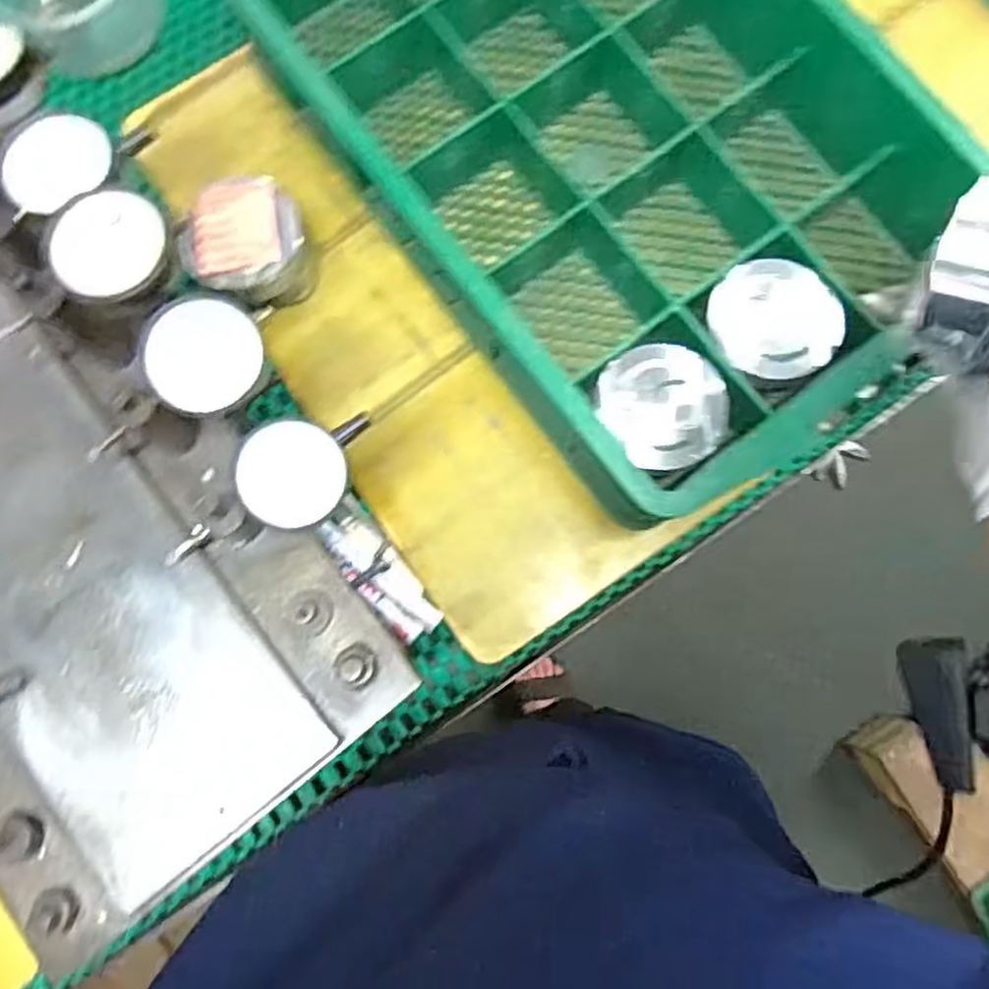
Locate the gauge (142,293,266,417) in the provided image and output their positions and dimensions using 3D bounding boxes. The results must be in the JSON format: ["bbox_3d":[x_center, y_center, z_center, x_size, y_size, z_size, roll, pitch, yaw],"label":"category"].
[{"bbox_3d":[-0.138,-0.067,0.354,0.051,0.025,0.053,-3,104,-12],"label":"gauge"}]

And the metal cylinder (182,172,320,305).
[{"bbox_3d":[-0.173,-0.174,0.525,0.075,0.064,0.084,16,80,2],"label":"metal cylinder"}]

